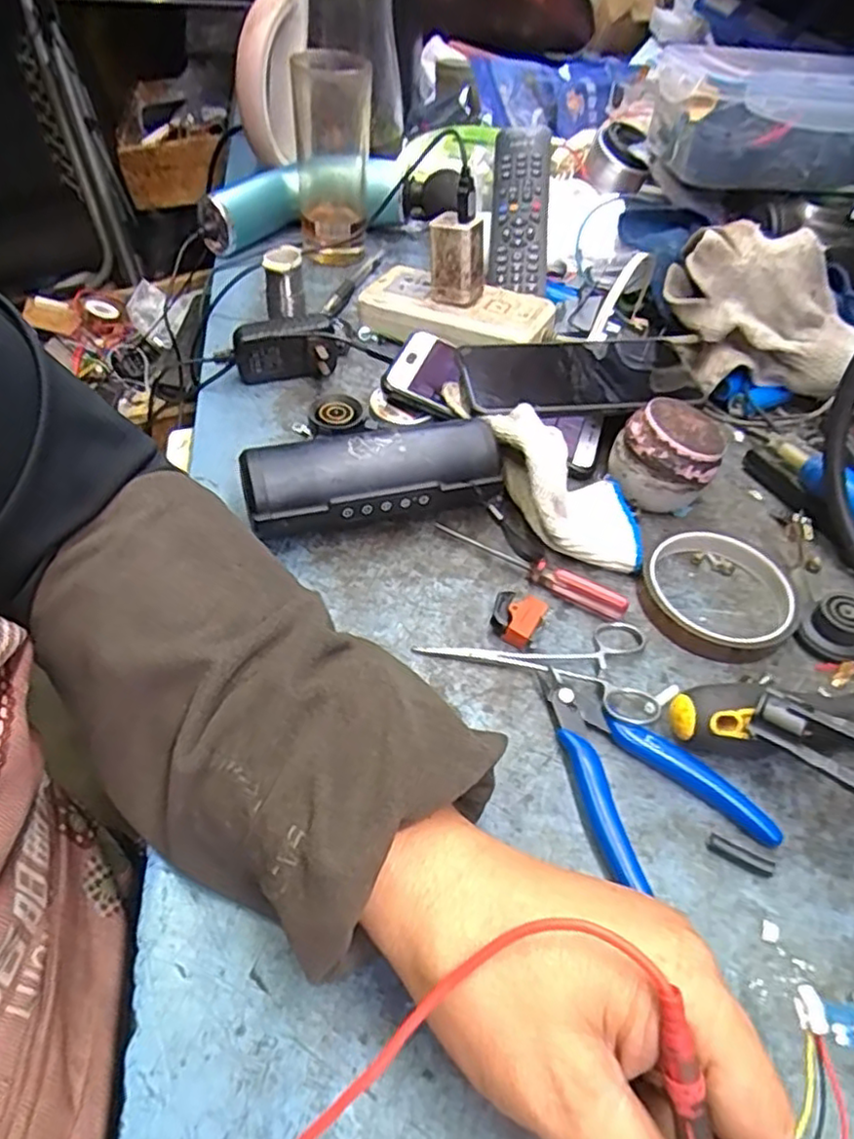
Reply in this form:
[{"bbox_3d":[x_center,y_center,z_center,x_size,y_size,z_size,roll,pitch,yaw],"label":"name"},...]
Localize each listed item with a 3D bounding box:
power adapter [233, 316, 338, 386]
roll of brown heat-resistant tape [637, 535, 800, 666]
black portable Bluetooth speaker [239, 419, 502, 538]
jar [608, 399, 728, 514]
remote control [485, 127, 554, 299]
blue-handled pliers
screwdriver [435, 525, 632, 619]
[{"bbox_3d":[-0.103,-0.160,0.502,0.070,0.044,0.027,-2,49,-7],"label":"power adapter"},{"bbox_3d":[0.168,0.013,0.395,0.081,0.015,0.086,3,48,-3],"label":"roll of brown heat-resistant tape"},{"bbox_3d":[-0.031,-0.050,0.410,0.150,0.055,0.045,-12,51,-16],"label":"black portable Bluetooth speaker"},{"bbox_3d":[0.151,-0.072,0.438,0.061,0.060,0.051,20,50,12],"label":"jar"},{"bbox_3d":[0.082,-0.318,0.599,0.048,0.028,0.160,4,83,-3],"label":"remote control"},{"bbox_3d":[0.098,0.091,0.326,0.075,0.012,0.110,-16,52,-19],"label":"blue-handled pliers"},{"bbox_3d":[0.059,-0.001,0.400,0.120,0.013,0.013,25,51,15],"label":"screwdriver"}]

